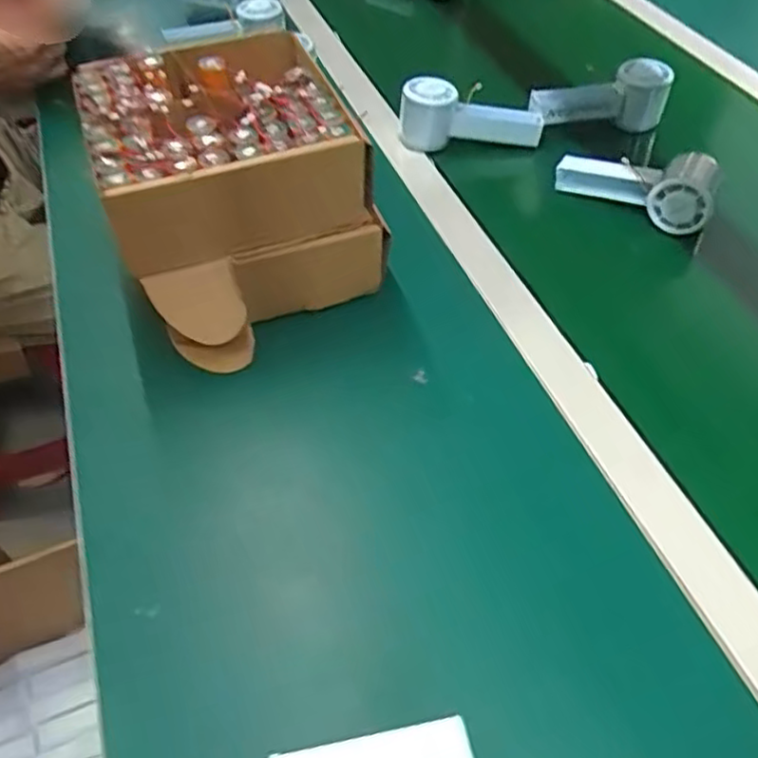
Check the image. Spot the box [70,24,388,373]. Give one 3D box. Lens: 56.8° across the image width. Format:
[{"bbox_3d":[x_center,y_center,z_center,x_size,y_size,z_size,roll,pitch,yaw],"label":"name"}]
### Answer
[{"bbox_3d":[-0.124,-0.156,0.599,0.199,0.177,0.211,-21,52,-14],"label":"box"}]

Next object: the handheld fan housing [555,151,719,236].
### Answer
[{"bbox_3d":[0.256,-0.198,0.695,0.153,0.047,0.077,23,54,21],"label":"handheld fan housing"}]

